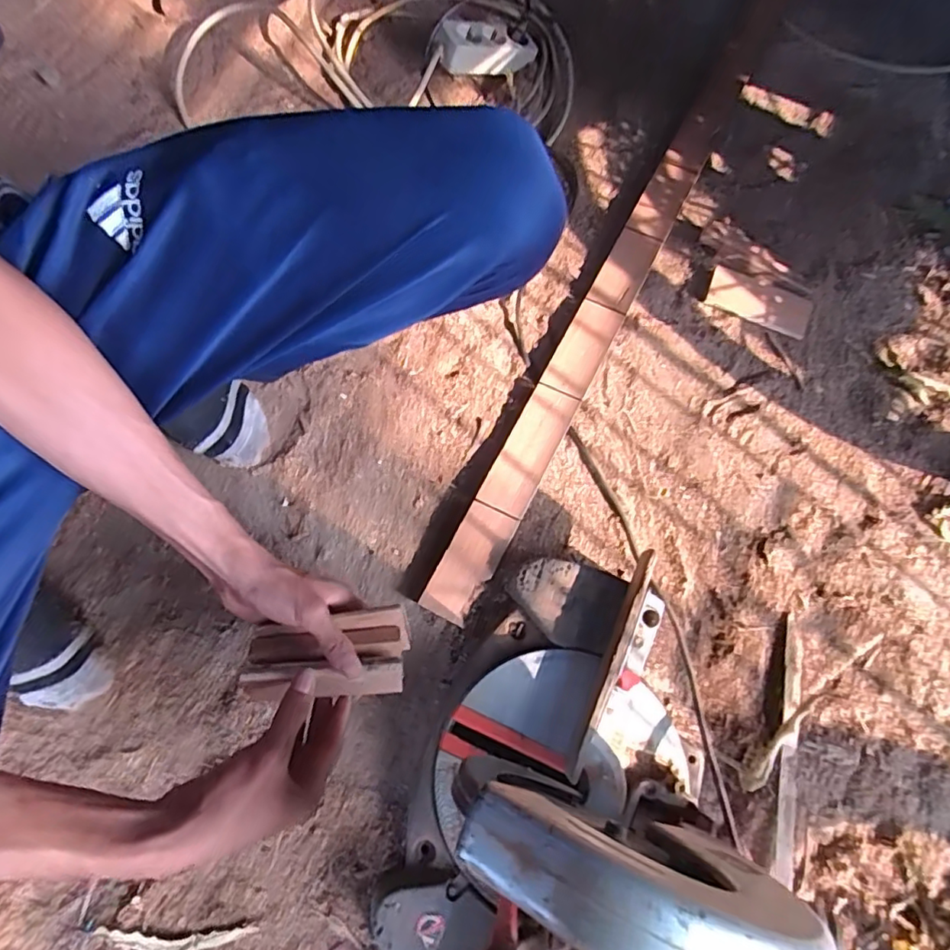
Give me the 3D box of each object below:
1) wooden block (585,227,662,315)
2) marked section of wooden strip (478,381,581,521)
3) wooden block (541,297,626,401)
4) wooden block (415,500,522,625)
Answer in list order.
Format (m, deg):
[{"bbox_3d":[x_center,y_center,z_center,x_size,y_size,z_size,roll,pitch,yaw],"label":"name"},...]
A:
[{"bbox_3d":[0.185,-0.253,0.715,0.053,0.014,0.120,27,73,8],"label":"wooden block"},{"bbox_3d":[0.059,-0.026,0.635,0.053,0.018,0.153,27,73,8],"label":"marked section of wooden strip"},{"bbox_3d":[0.128,-0.149,0.682,0.053,0.021,0.129,27,73,8],"label":"wooden block"},{"bbox_3d":[-0.006,0.092,0.600,0.054,0.021,0.122,27,73,8],"label":"wooden block"}]

